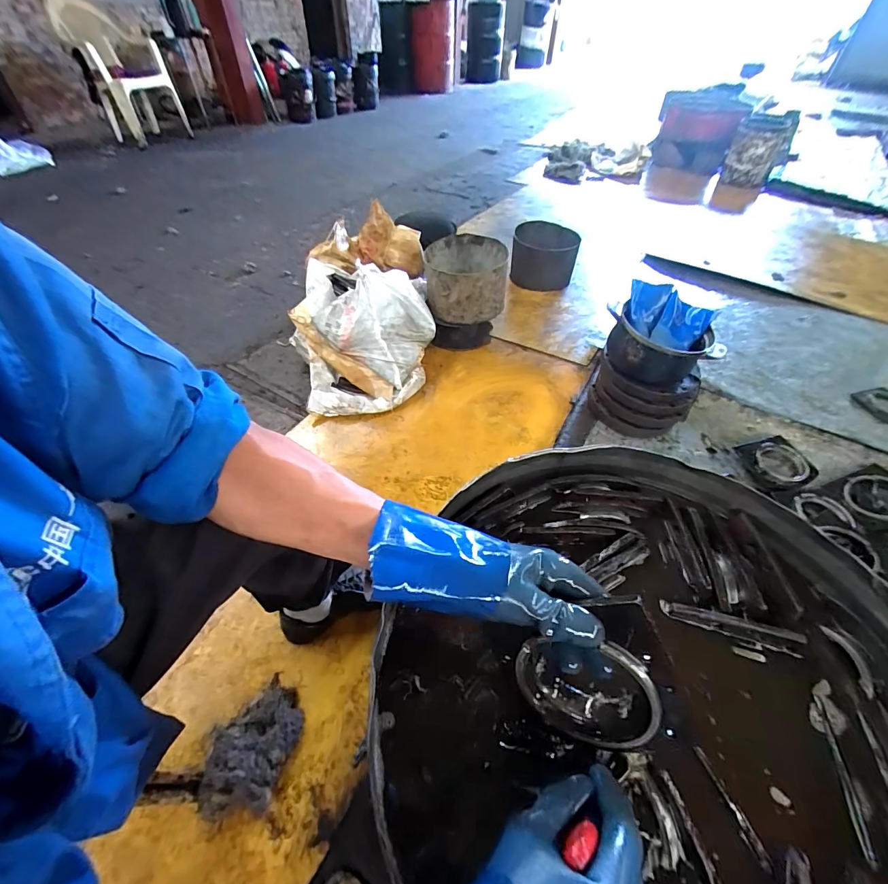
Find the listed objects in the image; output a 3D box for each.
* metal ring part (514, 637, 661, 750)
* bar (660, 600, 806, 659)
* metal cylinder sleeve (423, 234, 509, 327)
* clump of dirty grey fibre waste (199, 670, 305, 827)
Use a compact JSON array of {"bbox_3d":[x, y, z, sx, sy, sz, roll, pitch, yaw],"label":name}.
[{"bbox_3d":[0.122,0.218,0.344,0.113,0.111,0.015,-19,5,31],"label":"metal ring part"},{"bbox_3d":[0.339,0.216,0.473,0.144,0.035,0.017,15,50,12],"label":"bar"},{"bbox_3d":[0.077,-0.553,1.391,0.274,0.204,0.266,-5,48,-6],"label":"metal cylinder sleeve"},{"bbox_3d":[-0.315,0.501,0.662,0.114,0.067,0.189,11,49,12],"label":"clump of dirty grey fibre waste"}]

